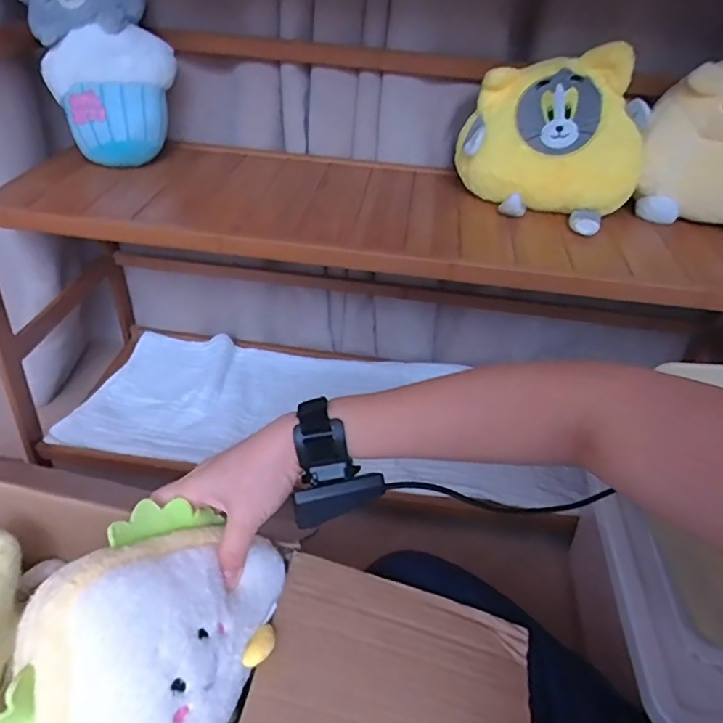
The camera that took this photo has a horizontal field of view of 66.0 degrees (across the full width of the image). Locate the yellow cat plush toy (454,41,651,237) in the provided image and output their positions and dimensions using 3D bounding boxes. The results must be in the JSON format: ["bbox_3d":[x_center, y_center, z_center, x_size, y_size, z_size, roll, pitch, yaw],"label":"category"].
[{"bbox_3d":[0.228,-0.262,0.661,0.203,0.167,0.132,18,40,16],"label":"yellow cat plush toy"}]

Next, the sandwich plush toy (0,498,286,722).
[{"bbox_3d":[-0.146,0.194,0.363,0.094,0.150,0.212,-23,25,33],"label":"sandwich plush toy"}]

